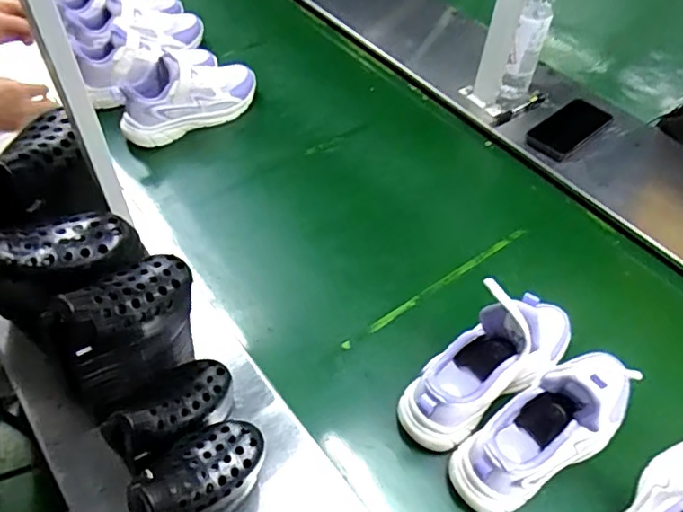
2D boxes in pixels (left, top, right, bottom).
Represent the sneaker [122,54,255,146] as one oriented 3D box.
[{"bbox_3d":[-0.256,-0.279,0.961,0.244,0.121,0.080,-31,58,-24],"label":"sneaker"}]

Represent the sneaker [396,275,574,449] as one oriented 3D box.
[{"bbox_3d":[0.176,0.111,0.640,0.241,0.143,0.081,-31,58,-24],"label":"sneaker"}]

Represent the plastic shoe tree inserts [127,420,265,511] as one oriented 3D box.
[{"bbox_3d":[-0.134,0.215,0.539,0.128,0.119,0.074,-30,57,-20],"label":"plastic shoe tree inserts"}]

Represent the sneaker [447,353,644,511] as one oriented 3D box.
[{"bbox_3d":[0.228,0.183,0.600,0.230,0.123,0.081,-22,54,-18],"label":"sneaker"}]

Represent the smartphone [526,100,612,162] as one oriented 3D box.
[{"bbox_3d":[0.388,-0.217,0.958,0.136,0.013,0.080,-41,71,-15],"label":"smartphone"}]

